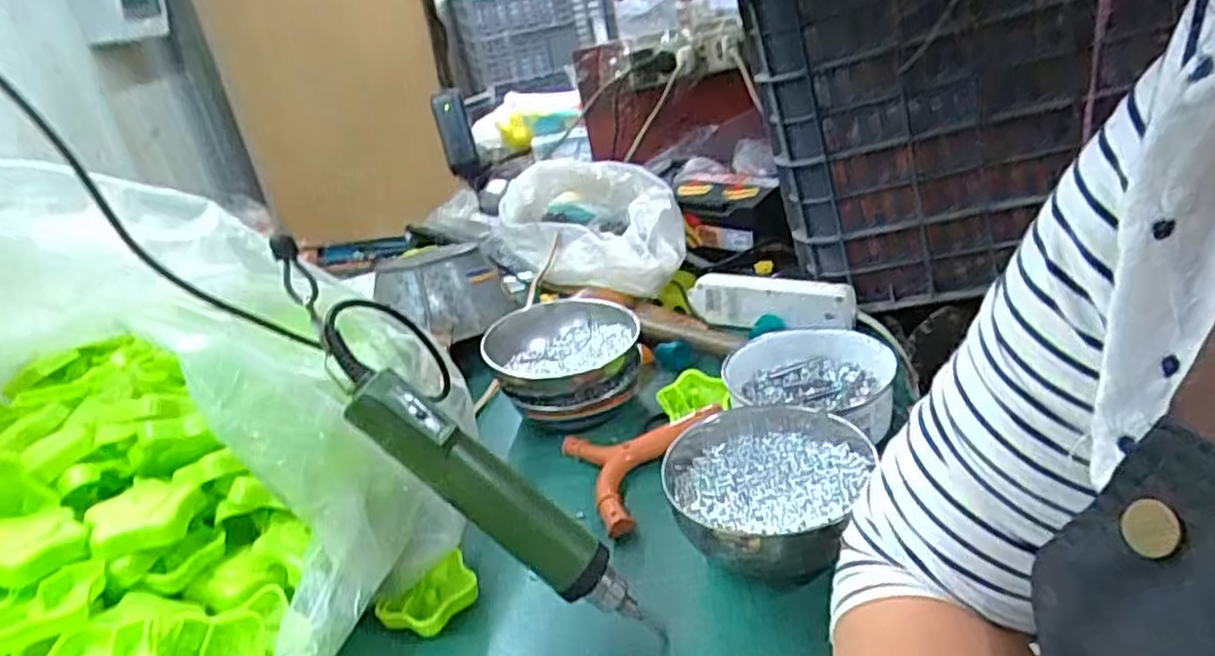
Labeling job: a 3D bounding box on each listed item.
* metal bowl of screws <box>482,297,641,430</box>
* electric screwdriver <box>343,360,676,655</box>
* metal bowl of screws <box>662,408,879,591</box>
[{"bbox_3d":[-0.039,0.036,0.721,0.146,0.080,0.120,-13,27,-4],"label":"metal bowl of screws"},{"bbox_3d":[-0.059,0.114,0.463,0.040,0.257,0.030,-42,12,24],"label":"electric screwdriver"},{"bbox_3d":[0.111,0.127,0.549,0.138,0.071,0.164,5,31,27],"label":"metal bowl of screws"}]

